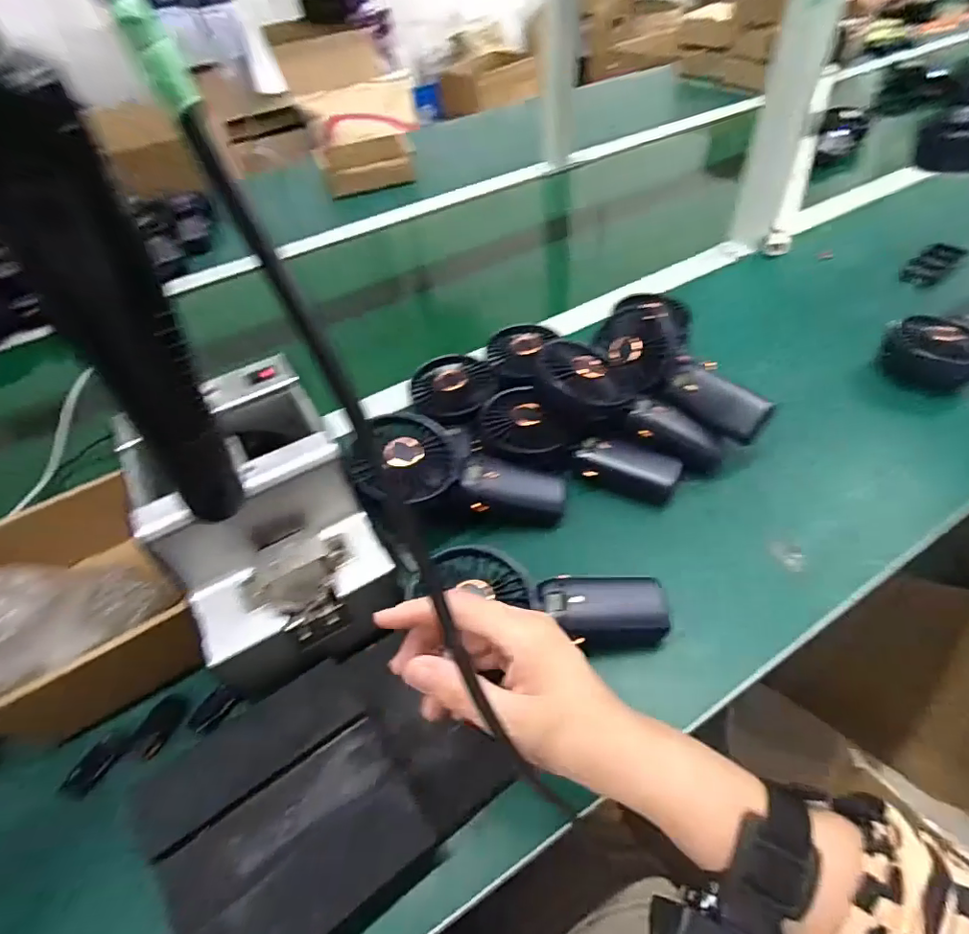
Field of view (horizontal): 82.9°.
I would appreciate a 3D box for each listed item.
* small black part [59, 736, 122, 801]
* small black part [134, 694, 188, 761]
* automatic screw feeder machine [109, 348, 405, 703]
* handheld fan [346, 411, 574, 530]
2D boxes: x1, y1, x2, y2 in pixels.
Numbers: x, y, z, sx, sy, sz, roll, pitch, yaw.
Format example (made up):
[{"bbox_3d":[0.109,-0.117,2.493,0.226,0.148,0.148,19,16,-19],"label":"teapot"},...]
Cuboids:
[{"bbox_3d":[-0.266,0.204,0.373,0.016,0.009,0.038,20,54,21],"label":"small black part"},{"bbox_3d":[-0.227,0.180,0.384,0.023,0.006,0.040,13,52,16],"label":"small black part"},{"bbox_3d":[-0.148,0.042,0.378,0.125,0.125,0.182,-27,52,-17],"label":"automatic screw feeder machine"},{"bbox_3d":[-0.019,0.006,0.459,0.171,0.046,0.113,17,47,-17],"label":"handheld fan"}]

